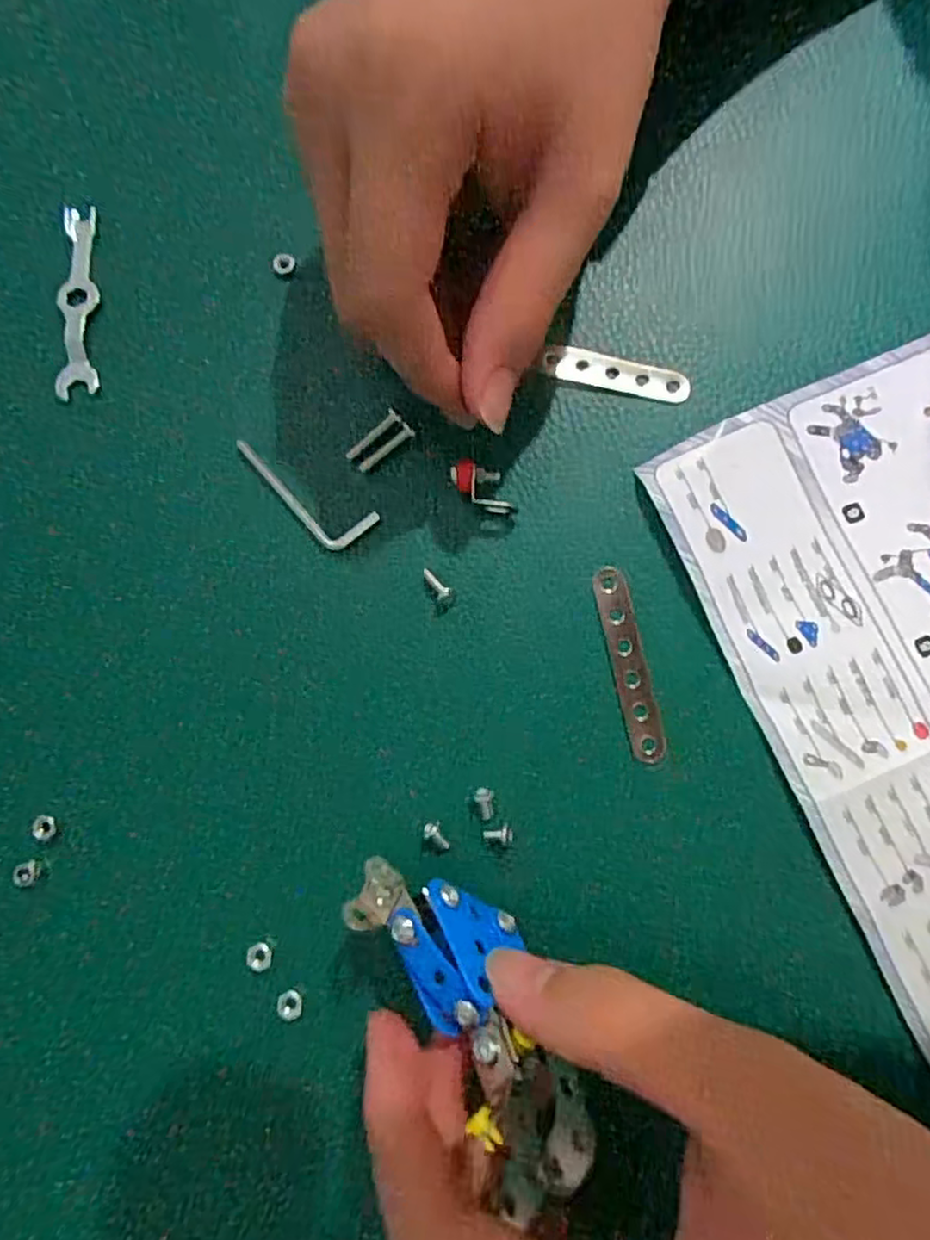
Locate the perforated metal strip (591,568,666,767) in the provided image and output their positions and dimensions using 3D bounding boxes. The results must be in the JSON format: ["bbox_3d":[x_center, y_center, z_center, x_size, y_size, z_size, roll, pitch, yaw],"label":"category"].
[{"bbox_3d":[0.050,0.013,0.209,0.010,0.004,0.059,-13,82,5],"label":"perforated metal strip"}]

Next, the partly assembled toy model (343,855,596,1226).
[{"bbox_3d":[0.003,0.093,0.169,0.030,0.029,0.077,-37,64,-6],"label":"partly assembled toy model"}]

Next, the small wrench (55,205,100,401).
[{"bbox_3d":[-0.130,-0.108,0.231,0.013,0.007,0.069,-4,80,0],"label":"small wrench"}]

